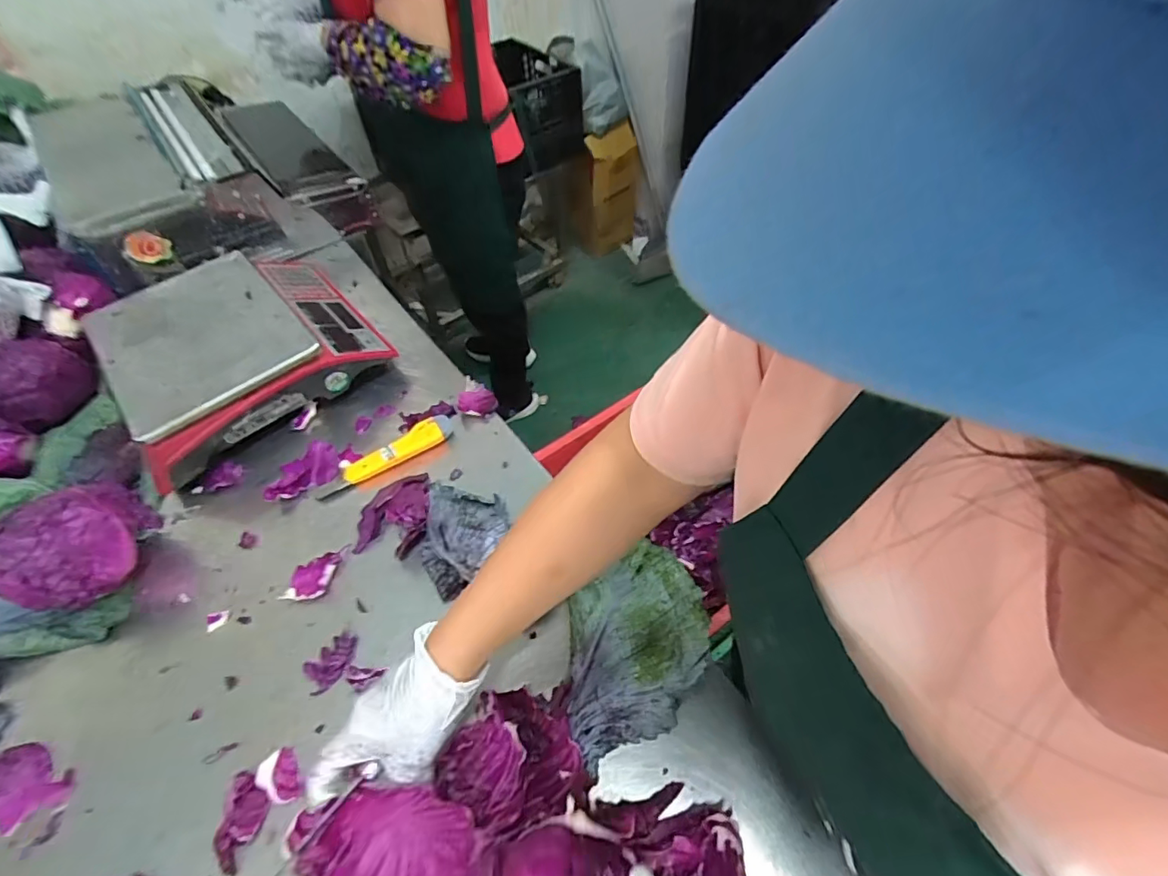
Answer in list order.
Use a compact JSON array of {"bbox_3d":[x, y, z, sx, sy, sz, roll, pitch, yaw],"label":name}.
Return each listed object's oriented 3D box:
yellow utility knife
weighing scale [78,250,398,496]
[{"bbox_3d":[-0.241,0.020,0.642,0.171,0.021,0.037,-26,56,-16],"label":"yellow utility knife"},{"bbox_3d":[-0.446,-0.122,0.707,0.296,0.109,0.285,-33,58,-20],"label":"weighing scale"}]

